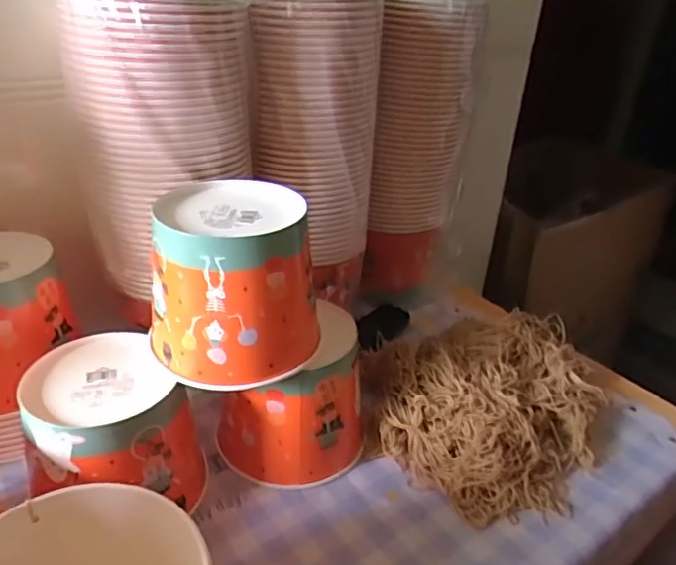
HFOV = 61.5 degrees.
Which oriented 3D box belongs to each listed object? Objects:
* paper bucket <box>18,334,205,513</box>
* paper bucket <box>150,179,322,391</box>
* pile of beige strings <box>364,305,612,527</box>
[{"bbox_3d":[-0.199,0.137,0.520,0.138,0.129,0.134,2,30,-1],"label":"paper bucket"},{"bbox_3d":[-0.090,-0.003,0.512,0.141,0.129,0.140,-1,31,-6],"label":"paper bucket"},{"bbox_3d":[0.167,0.130,0.626,0.261,0.063,0.264,2,30,-2],"label":"pile of beige strings"}]

